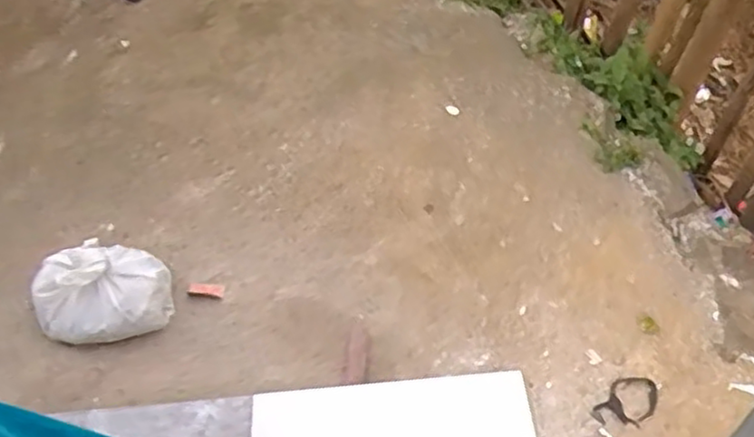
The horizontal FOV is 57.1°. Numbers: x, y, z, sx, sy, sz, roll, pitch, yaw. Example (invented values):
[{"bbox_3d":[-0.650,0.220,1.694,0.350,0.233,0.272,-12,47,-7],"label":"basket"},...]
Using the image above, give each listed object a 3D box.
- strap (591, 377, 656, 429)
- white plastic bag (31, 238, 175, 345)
[{"bbox_3d":[0.384,0.284,1.061,0.069,0.007,0.110,35,62,28],"label":"strap"},{"bbox_3d":[-0.504,0.132,1.271,0.235,0.103,0.203,-21,53,-11],"label":"white plastic bag"}]

